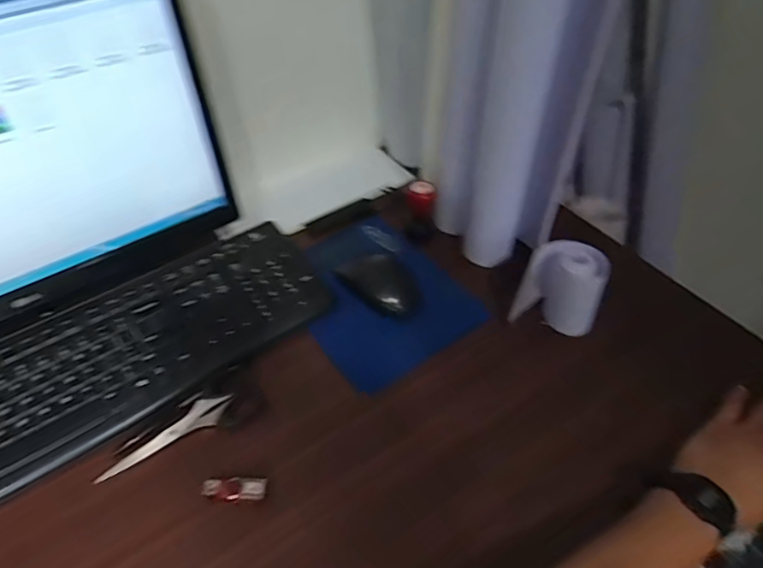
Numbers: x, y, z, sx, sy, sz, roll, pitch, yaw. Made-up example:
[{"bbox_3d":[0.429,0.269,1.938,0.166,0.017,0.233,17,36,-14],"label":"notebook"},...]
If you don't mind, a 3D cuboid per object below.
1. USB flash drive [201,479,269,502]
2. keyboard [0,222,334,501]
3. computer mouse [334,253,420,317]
[{"bbox_3d":[-0.125,0.174,0.462,0.056,0.007,0.018,1,47,2],"label":"USB flash drive"},{"bbox_3d":[-0.263,0.072,0.543,0.425,0.034,0.150,-28,52,-24],"label":"keyboard"},{"bbox_3d":[-0.001,-0.003,0.612,0.101,0.031,0.060,32,54,27],"label":"computer mouse"}]

